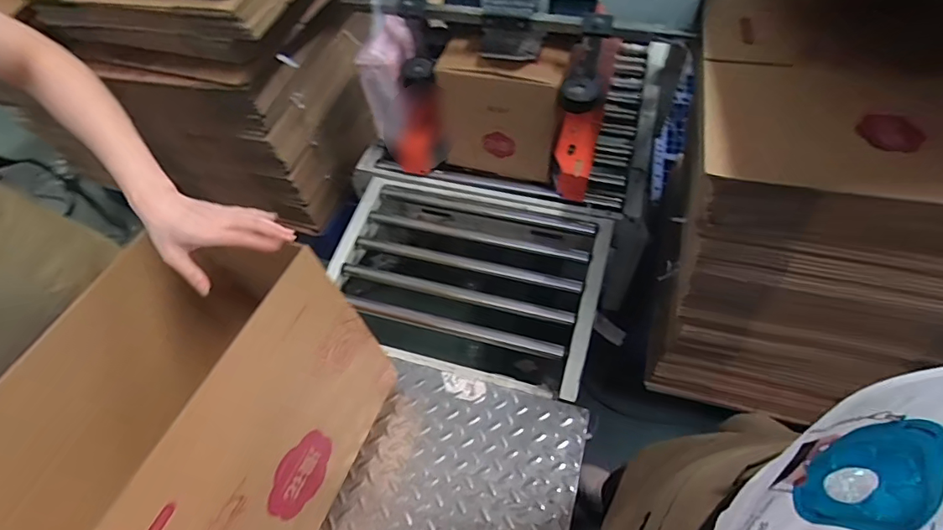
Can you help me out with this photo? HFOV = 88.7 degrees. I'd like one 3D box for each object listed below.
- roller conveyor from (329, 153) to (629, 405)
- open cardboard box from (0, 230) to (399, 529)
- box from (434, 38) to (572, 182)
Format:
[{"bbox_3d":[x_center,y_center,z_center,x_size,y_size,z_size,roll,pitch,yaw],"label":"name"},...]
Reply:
[{"bbox_3d":[-0.021,-0.005,1.093,0.673,0.095,0.476,12,57,13],"label":"roller conveyor"},{"bbox_3d":[-0.391,0.241,0.717,0.345,0.340,0.432,15,58,15],"label":"open cardboard box"},{"bbox_3d":[0.072,-0.345,1.102,0.260,0.300,0.120,9,56,11],"label":"box"}]

